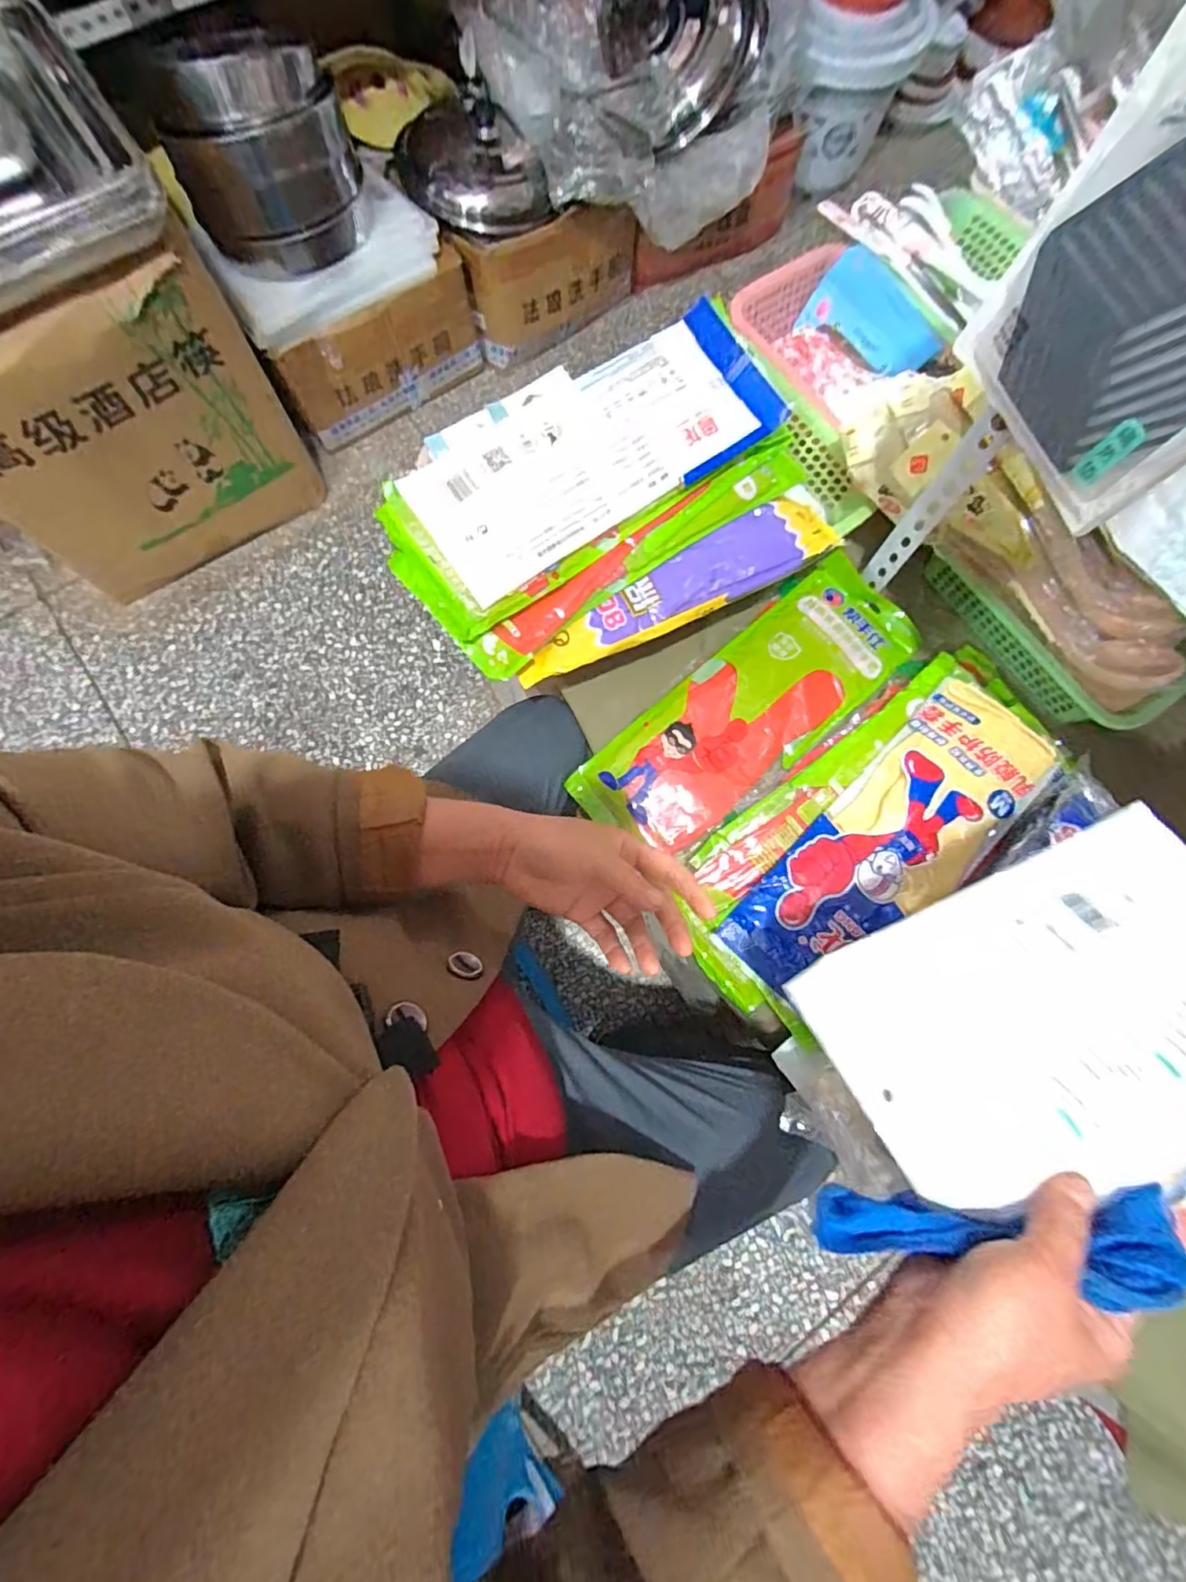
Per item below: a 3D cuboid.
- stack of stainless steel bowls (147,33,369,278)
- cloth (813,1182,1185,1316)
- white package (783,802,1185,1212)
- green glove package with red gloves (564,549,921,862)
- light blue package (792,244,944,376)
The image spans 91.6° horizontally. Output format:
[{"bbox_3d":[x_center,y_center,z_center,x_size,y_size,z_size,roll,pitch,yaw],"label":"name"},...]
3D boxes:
[{"bbox_3d":[-0.529,-1.025,0.936,0.267,0.204,0.231,-12,77,-4],"label":"stack of stainless steel bowls"},{"bbox_3d":[0.199,0.222,0.291,0.164,0.025,0.037,-4,76,12],"label":"cloth"},{"bbox_3d":[0.294,0.128,0.356,0.290,0.011,0.165,-23,49,-5],"label":"white package"},{"bbox_3d":[0.182,-0.096,0.656,0.427,0.025,0.151,-40,80,-10],"label":"green glove package with red gloves"},{"bbox_3d":[0.368,-0.613,0.749,0.172,0.030,0.093,42,118,10],"label":"light blue package"}]

